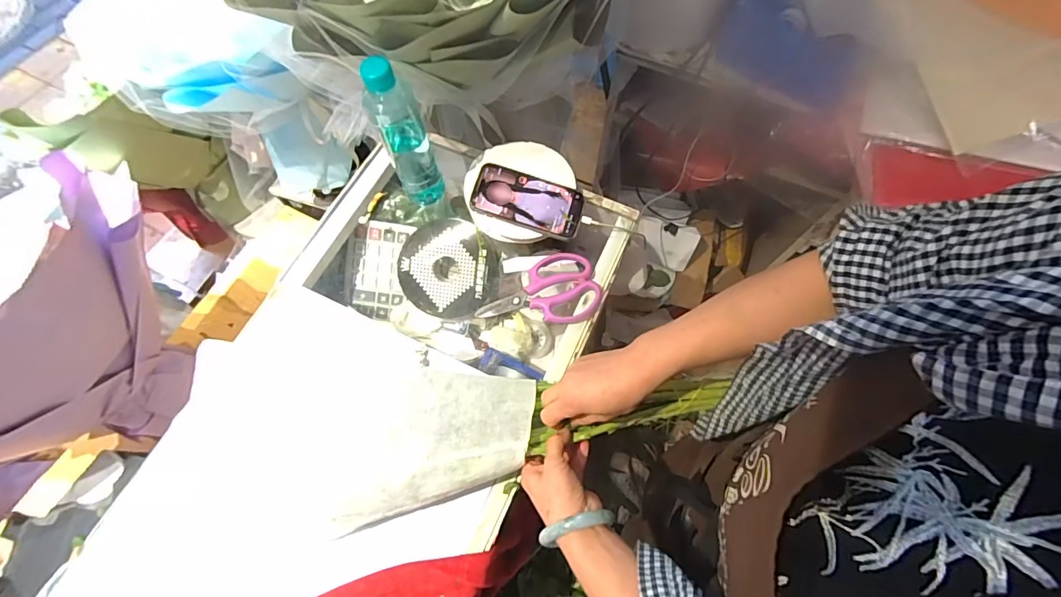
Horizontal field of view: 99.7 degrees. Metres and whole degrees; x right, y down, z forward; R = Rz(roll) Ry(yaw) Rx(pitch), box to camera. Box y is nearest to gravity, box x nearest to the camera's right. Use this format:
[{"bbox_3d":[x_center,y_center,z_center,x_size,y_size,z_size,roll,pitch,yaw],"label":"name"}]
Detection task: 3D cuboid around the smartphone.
[{"bbox_3d":[-0.002,-0.131,0.600,0.145,0.008,0.072,16,77,0],"label":"smartphone"}]

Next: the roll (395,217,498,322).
[{"bbox_3d":[-0.120,-0.044,0.675,0.149,0.043,0.146,1,96,7],"label":"roll"}]

